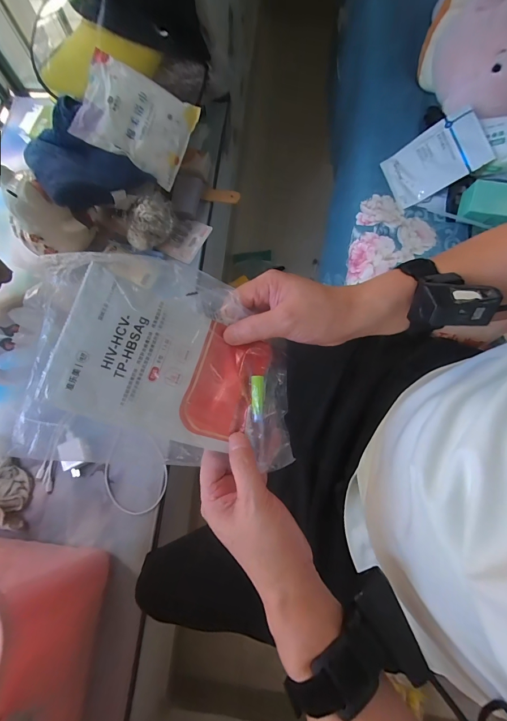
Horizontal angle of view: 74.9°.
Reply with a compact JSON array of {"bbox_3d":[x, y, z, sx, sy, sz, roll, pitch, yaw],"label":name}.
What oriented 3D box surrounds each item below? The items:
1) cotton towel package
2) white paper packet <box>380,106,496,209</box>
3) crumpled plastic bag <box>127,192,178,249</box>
[{"bbox_3d":[-0.231,-0.473,0.658,0.201,0.034,0.159,20,98,-26],"label":"cotton towel package"},{"bbox_3d":[0.325,-0.362,0.599,0.154,0.014,0.110,-22,83,32],"label":"white paper packet"},{"bbox_3d":[-0.221,-0.297,0.707,0.105,0.079,0.092,-12,73,-1],"label":"crumpled plastic bag"}]

